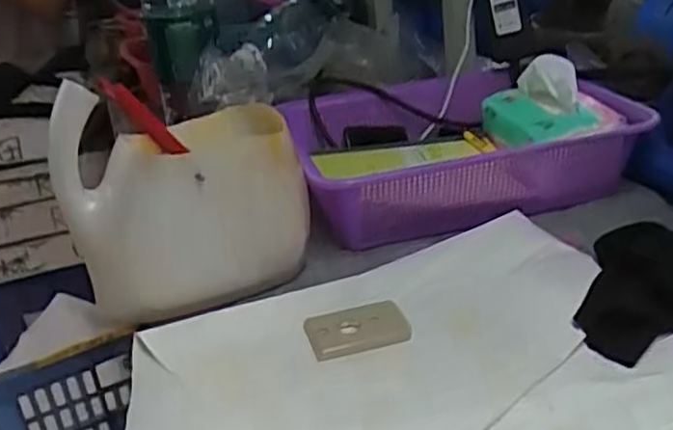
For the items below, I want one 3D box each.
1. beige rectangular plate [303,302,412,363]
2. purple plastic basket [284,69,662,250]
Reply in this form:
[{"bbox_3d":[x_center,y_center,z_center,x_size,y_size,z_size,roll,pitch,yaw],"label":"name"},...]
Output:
[{"bbox_3d":[0.016,0.089,0.575,0.078,0.009,0.048,-11,26,-9],"label":"beige rectangular plate"},{"bbox_3d":[0.129,-0.079,0.791,0.340,0.084,0.264,-10,25,-5],"label":"purple plastic basket"}]

